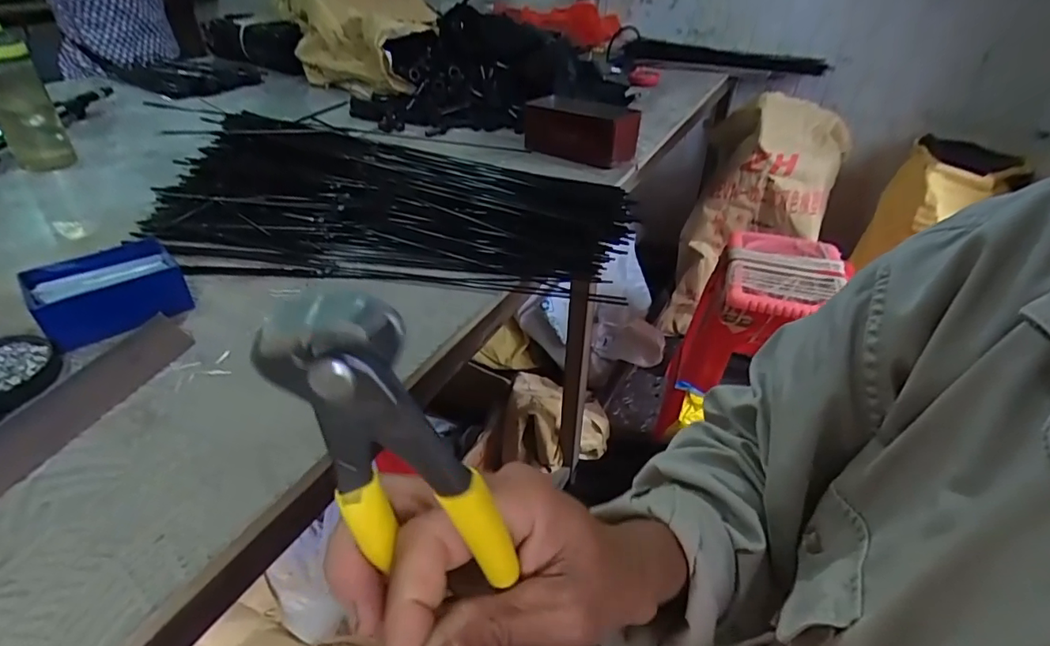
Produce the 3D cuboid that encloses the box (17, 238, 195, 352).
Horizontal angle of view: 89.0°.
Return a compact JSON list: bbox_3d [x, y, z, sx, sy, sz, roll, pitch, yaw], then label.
[{"bbox_3d":[-0.380,-0.030,0.489,0.113,0.039,0.088,-25,45,-32],"label":"box"}]

